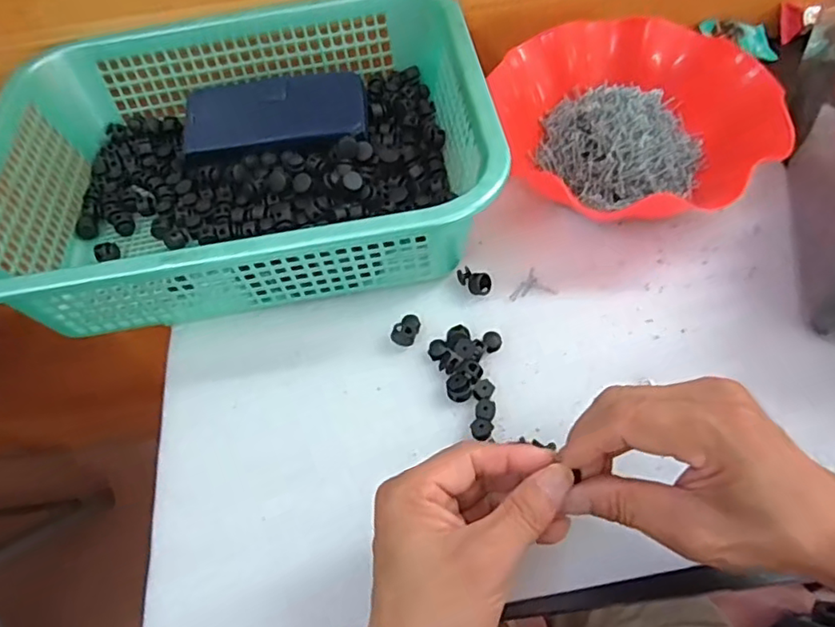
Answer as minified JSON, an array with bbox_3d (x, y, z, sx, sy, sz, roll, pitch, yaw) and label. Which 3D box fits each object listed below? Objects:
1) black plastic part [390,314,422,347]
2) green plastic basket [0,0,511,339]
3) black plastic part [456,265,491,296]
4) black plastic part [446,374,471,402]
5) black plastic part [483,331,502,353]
[{"bbox_3d":[-0.008,0.011,0.429,0.016,0.006,0.024,17,60,15],"label":"black plastic part"},{"bbox_3d":[-0.139,-0.130,0.475,0.371,0.098,0.287,-9,57,-1],"label":"green plastic basket"},{"bbox_3d":[0.042,-0.026,0.445,0.015,0.010,0.028,-36,61,-17],"label":"black plastic part"},{"bbox_3d":[0.028,0.051,0.401,0.016,0.011,0.016,-2,57,3],"label":"black plastic part"},{"bbox_3d":[0.053,0.020,0.420,0.013,0.008,0.014,-2,57,4],"label":"black plastic part"}]

